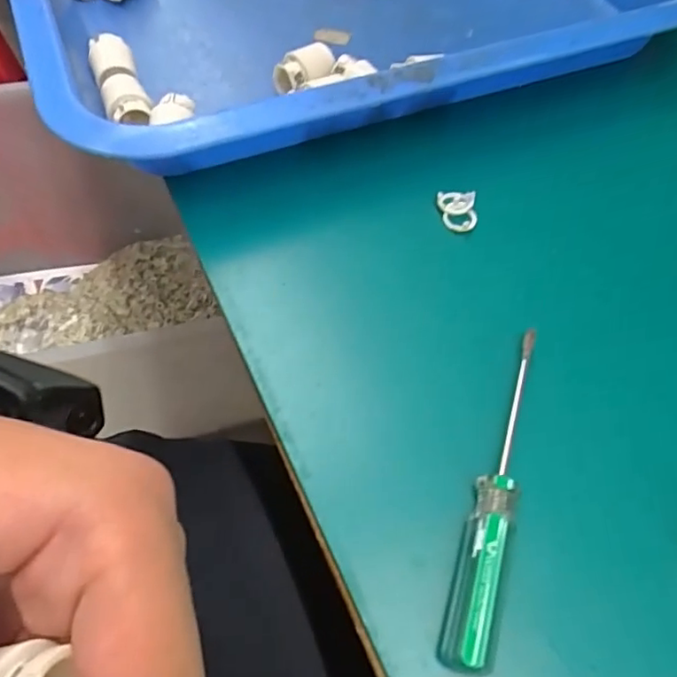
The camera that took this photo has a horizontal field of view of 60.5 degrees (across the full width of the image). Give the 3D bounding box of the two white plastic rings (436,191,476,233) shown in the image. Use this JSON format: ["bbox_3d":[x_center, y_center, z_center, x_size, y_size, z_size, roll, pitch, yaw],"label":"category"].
[{"bbox_3d":[0.052,-0.056,0.254,0.016,0.008,0.020,0,58,-3],"label":"two white plastic rings"}]

